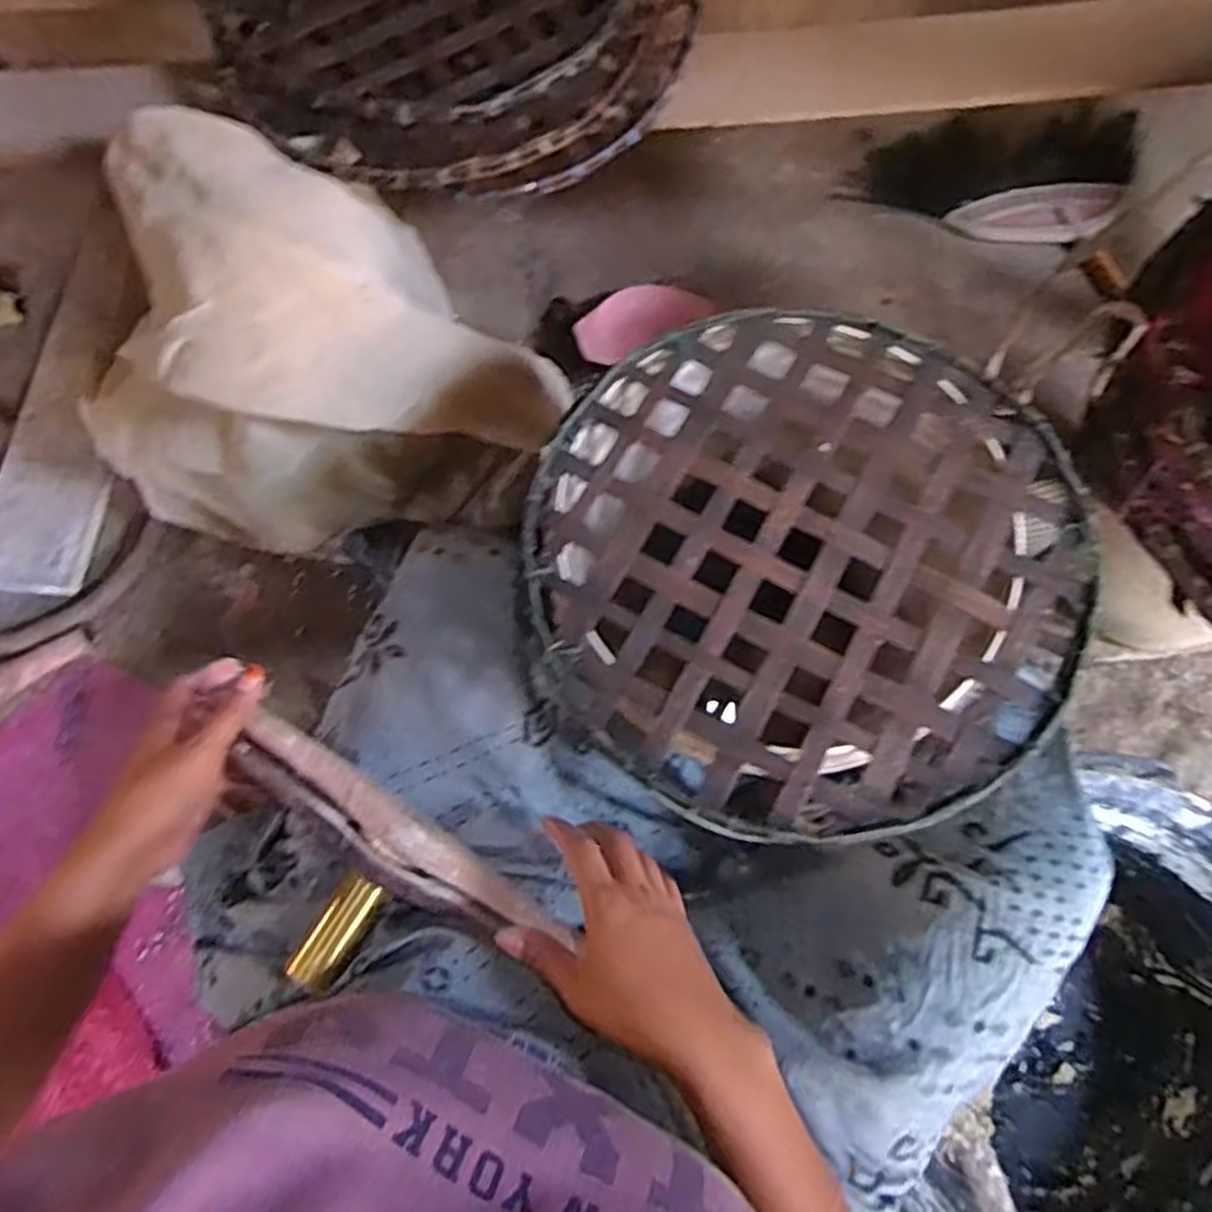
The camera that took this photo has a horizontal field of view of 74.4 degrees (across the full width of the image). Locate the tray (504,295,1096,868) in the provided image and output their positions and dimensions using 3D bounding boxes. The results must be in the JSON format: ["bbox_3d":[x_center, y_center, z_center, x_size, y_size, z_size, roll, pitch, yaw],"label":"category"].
[{"bbox_3d":[0.124,-0.032,0.508,0.334,0.017,0.341,0,74,1],"label":"tray"}]

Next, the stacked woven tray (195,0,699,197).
[{"bbox_3d":[-0.132,-0.515,0.649,0.376,0.078,0.401,-36,77,-8],"label":"stacked woven tray"}]

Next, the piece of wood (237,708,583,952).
[{"bbox_3d":[-0.140,0.149,0.514,0.252,0.035,0.043,32,78,8],"label":"piece of wood"}]

